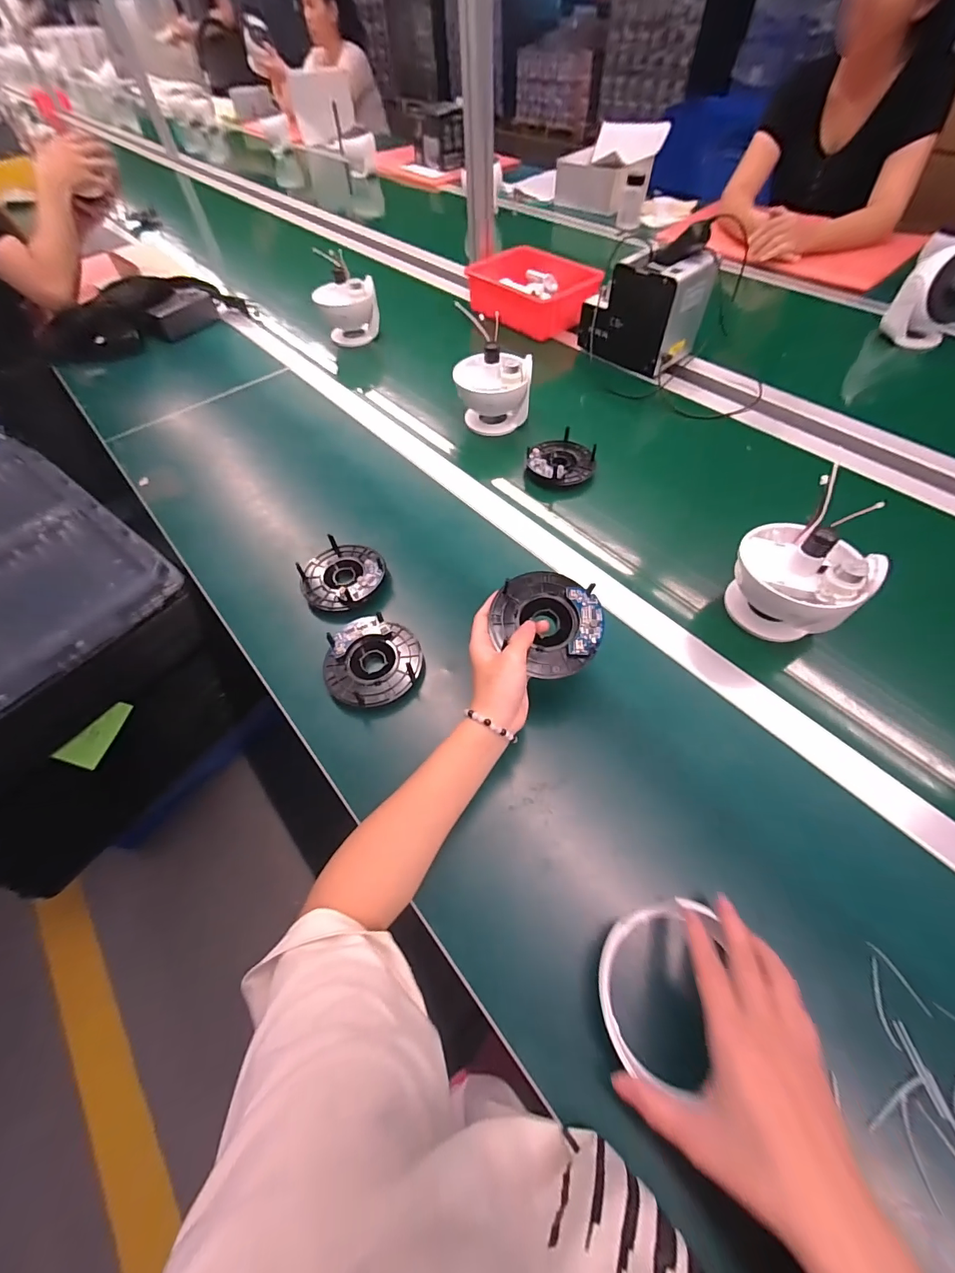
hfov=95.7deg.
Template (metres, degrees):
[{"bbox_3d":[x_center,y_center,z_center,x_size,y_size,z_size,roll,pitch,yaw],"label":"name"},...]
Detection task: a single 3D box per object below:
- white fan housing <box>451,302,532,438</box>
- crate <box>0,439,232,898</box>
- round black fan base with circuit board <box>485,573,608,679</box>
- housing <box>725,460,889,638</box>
[{"bbox_3d":[0.023,-0.415,0.687,0.110,0.119,0.132,-4,58,2],"label":"white fan housing"},{"bbox_3d":[-0.792,0.046,0.759,0.595,0.370,0.530,32,65,21],"label":"crate"},{"bbox_3d":[0.064,-0.013,0.397,0.096,0.027,0.097,-2,58,3],"label":"round black fan base with circuit board"},{"bbox_3d":[0.330,-0.067,0.440,0.122,0.115,0.115,-34,62,-16],"label":"housing"}]

